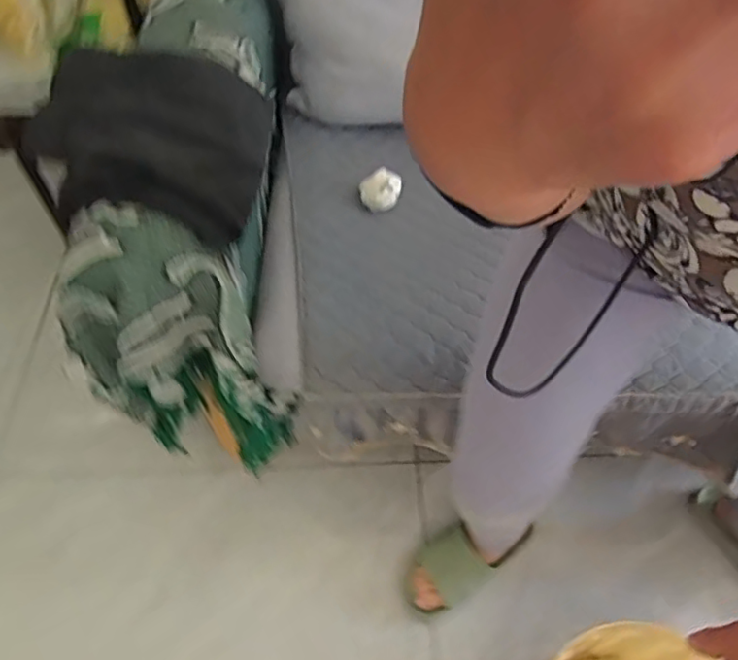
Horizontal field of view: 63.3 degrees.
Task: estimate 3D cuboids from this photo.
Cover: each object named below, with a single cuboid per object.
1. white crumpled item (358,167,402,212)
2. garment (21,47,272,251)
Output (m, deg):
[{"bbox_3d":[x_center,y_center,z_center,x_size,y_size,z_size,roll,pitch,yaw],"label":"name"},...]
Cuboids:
[{"bbox_3d":[0.019,-0.224,0.951,0.071,0.044,0.075,1,54,2],"label":"white crumpled item"},{"bbox_3d":[-0.253,-0.251,0.722,0.251,0.093,0.298,1,54,2],"label":"garment"}]

